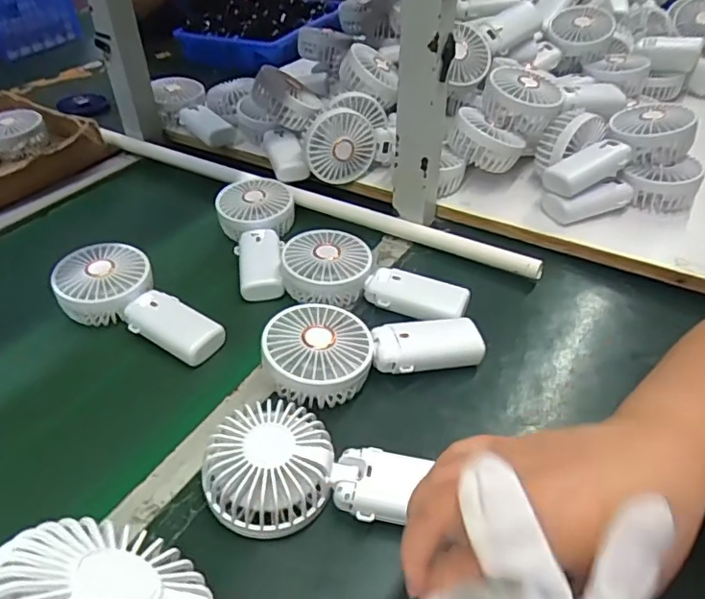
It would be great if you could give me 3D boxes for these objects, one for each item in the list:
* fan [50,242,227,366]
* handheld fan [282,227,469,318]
[{"bbox_3d":[-0.206,0.006,0.518,0.178,0.039,0.083,31,50,29],"label":"fan"},{"bbox_3d":[0.022,-0.025,0.545,0.178,0.041,0.080,8,42,8],"label":"handheld fan"}]

